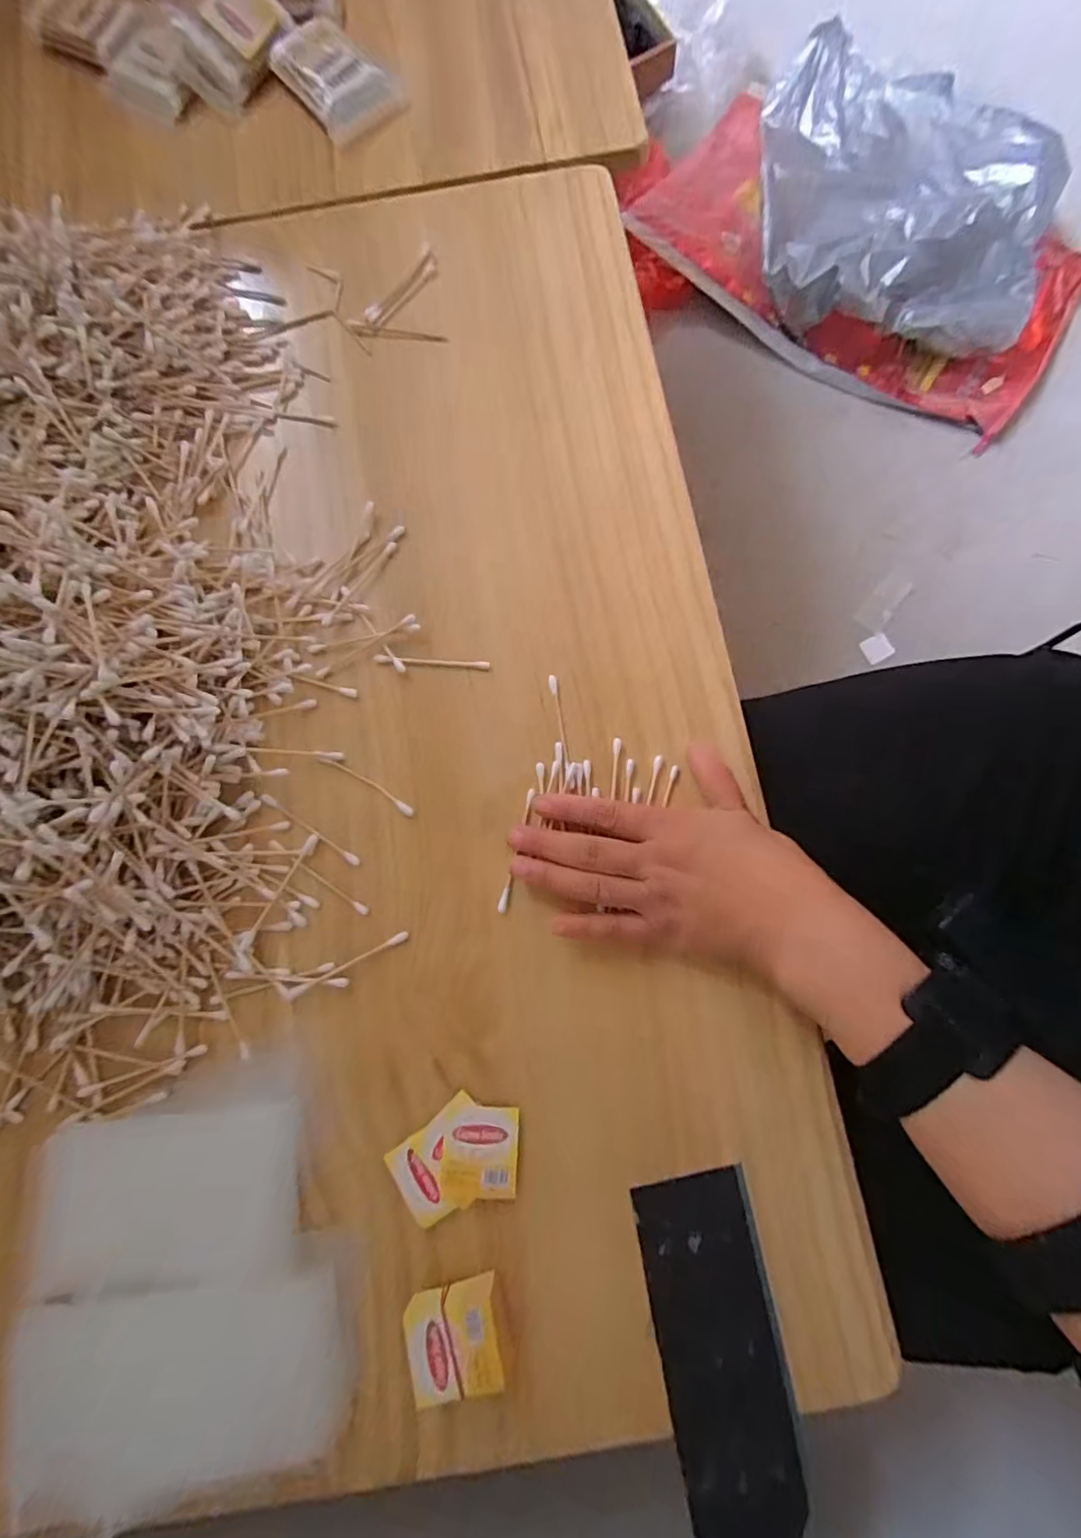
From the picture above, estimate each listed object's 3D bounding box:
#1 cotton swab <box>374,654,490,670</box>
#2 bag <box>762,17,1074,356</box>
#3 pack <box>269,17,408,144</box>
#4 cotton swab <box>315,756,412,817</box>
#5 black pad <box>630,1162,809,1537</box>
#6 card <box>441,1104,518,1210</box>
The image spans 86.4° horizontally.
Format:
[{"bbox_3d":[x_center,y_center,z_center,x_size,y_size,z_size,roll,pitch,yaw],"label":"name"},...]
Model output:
[{"bbox_3d":[-0.068,-0.067,0.356,0.071,0.004,0.005,4,80,1],"label":"cotton swab"},{"bbox_3d":[0.584,-0.939,0.918,0.456,0.098,0.509,12,81,4],"label":"bag"},{"bbox_3d":[-0.150,-0.514,0.426,0.057,0.021,0.104,-39,81,-6],"label":"pack"},{"bbox_3d":[-0.103,0.009,0.344,0.066,0.004,0.006,32,81,6],"label":"cotton swab"},{"bbox_3d":[0.091,0.300,0.282,0.060,0.012,0.176,-10,80,-1],"label":"black pad"},{"bbox_3d":[-0.032,0.203,0.304,0.038,0.004,0.045,3,74,-3],"label":"card"}]

